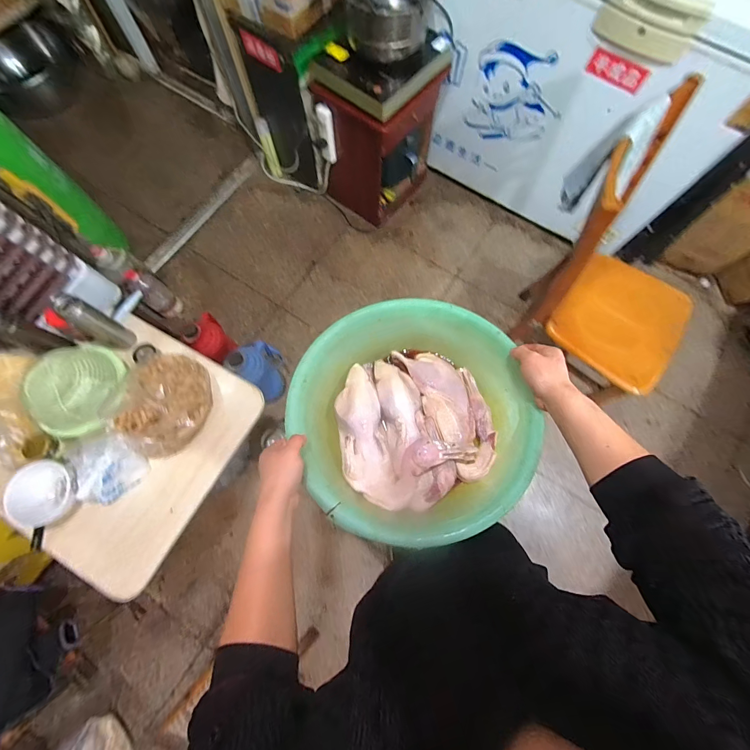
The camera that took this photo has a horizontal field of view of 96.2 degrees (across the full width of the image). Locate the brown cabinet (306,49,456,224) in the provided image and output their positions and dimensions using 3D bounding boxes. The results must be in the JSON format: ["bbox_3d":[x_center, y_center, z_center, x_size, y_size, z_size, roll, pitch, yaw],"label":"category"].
[{"bbox_3d":[0.040,-1.047,1.465,0.349,0.606,0.427,37,79,9],"label":"brown cabinet"}]

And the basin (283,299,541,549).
[{"bbox_3d":[0.061,0.072,0.607,0.408,0.146,0.408,-3,61,5],"label":"basin"}]

